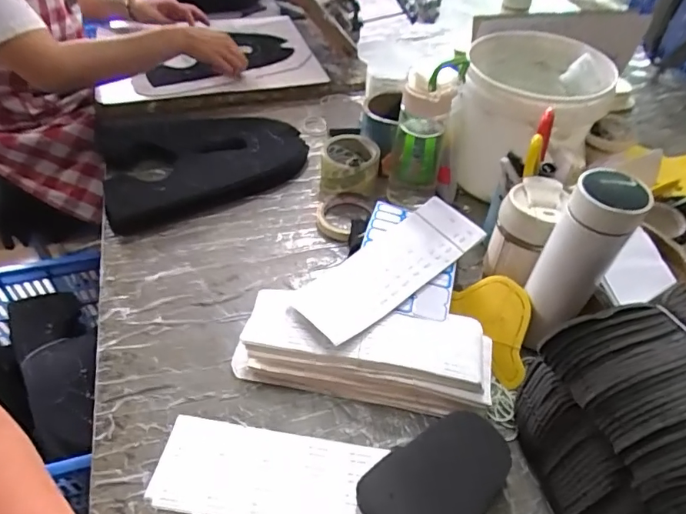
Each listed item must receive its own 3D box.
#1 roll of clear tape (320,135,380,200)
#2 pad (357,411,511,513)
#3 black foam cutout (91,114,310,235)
[{"bbox_3d":[0.010,-0.147,0.779,0.095,0.058,0.098,1,47,-1],"label":"roll of clear tape"},{"bbox_3d":[0.088,0.209,0.449,0.098,0.051,0.141,36,55,28],"label":"pad"},{"bbox_3d":[-0.231,-0.168,0.804,0.315,0.044,0.277,-16,49,-16],"label":"black foam cutout"}]

